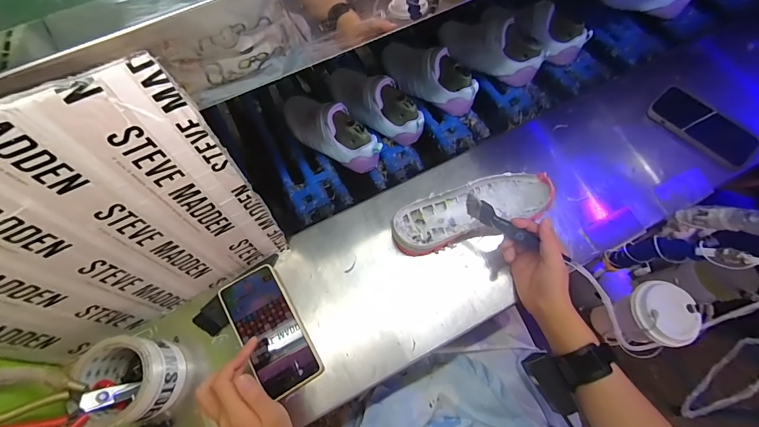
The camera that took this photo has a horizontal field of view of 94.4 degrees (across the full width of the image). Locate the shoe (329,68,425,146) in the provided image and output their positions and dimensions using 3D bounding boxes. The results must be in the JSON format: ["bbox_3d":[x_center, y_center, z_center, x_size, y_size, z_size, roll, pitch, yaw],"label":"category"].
[{"bbox_3d":[-0.007,-0.197,0.618,0.189,0.077,0.064,42,75,16],"label":"shoe"}]

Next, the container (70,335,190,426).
[{"bbox_3d":[-0.300,0.205,0.433,0.092,0.078,0.093,-10,68,-2],"label":"container"}]

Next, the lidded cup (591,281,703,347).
[{"bbox_3d":[0.401,0.162,0.547,0.078,0.144,0.084,-1,68,1],"label":"lidded cup"}]

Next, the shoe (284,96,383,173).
[{"bbox_3d":[-0.087,-0.143,0.592,0.193,0.075,0.065,31,72,13],"label":"shoe"}]

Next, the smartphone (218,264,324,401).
[{"bbox_3d":[-0.148,0.157,0.478,0.078,0.017,0.167,-32,75,-11],"label":"smartphone"}]

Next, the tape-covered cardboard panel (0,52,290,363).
[{"bbox_3d":[-0.286,0.038,0.356,0.320,0.329,0.010,-26,61,-11],"label":"tape-covered cardboard panel"}]

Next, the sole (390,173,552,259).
[{"bbox_3d":[0.139,-0.003,0.520,0.241,0.050,0.087,-21,69,-7],"label":"sole"}]

